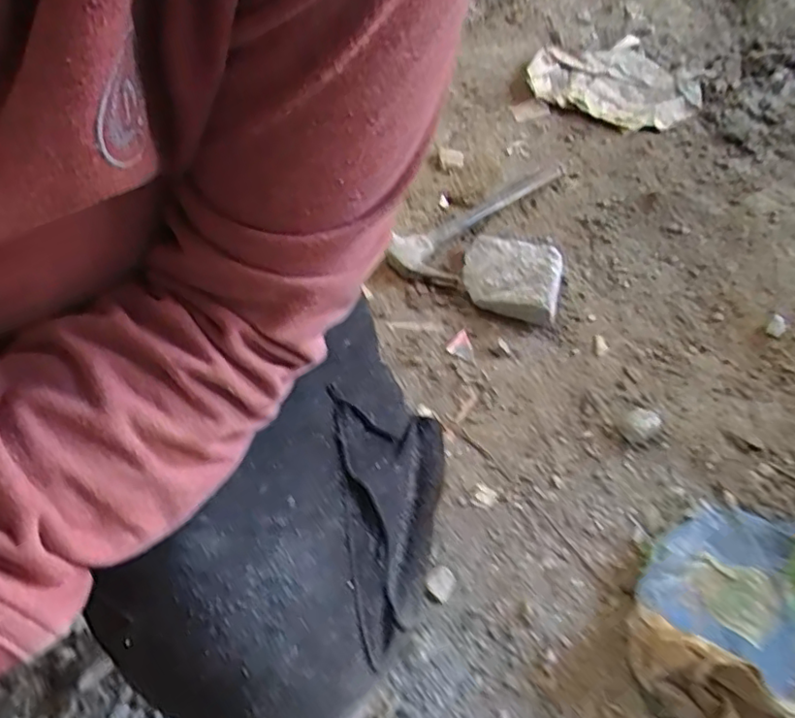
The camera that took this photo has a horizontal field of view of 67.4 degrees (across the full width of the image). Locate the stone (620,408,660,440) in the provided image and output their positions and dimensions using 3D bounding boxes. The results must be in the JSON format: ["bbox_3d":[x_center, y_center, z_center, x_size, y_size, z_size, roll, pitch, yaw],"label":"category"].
[{"bbox_3d":[0.249,0.066,0.614,0.043,0.012,0.029,-27,61,-19],"label":"stone"}]

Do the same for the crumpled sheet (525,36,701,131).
[{"bbox_3d":[0.336,-0.431,0.925,0.248,0.018,0.211,26,59,14],"label":"crumpled sheet"}]

